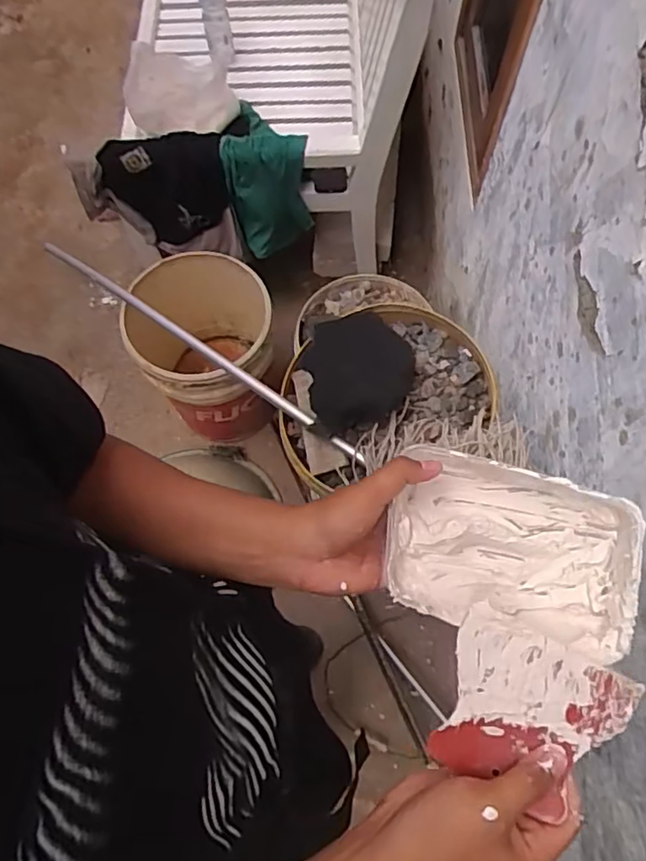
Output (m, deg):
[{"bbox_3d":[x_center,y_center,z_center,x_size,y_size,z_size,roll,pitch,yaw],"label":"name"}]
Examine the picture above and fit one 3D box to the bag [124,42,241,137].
[{"bbox_3d":[-0.330,-0.795,1.355,0.256,0.145,0.184,-20,69,-8],"label":"bag"}]

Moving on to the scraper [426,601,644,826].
[{"bbox_3d":[0.134,0.190,0.390,0.118,0.005,0.103,28,88,4],"label":"scraper"}]

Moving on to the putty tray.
[{"bbox_3d":[0.130,0.083,0.407,0.162,0.061,0.117,12,68,5],"label":"putty tray"}]

